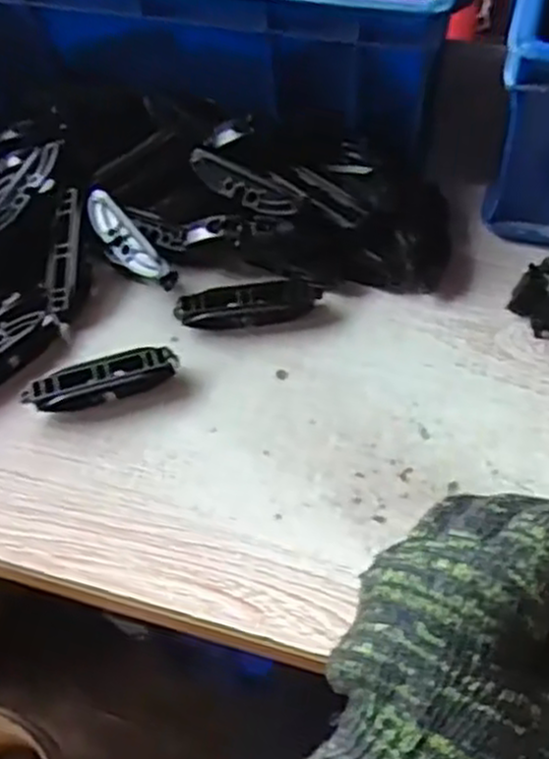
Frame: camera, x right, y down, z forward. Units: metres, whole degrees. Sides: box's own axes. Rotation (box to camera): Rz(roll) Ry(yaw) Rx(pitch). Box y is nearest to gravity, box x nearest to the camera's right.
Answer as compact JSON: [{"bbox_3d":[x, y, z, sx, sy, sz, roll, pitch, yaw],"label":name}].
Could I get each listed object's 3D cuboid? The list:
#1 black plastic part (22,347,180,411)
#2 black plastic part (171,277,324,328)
[{"bbox_3d":[-0.091,0.001,0.423,0.079,0.020,0.018,-14,57,-6],"label":"black plastic part"},{"bbox_3d":[-0.014,-0.041,0.447,0.080,0.021,0.017,-10,56,-3],"label":"black plastic part"}]

